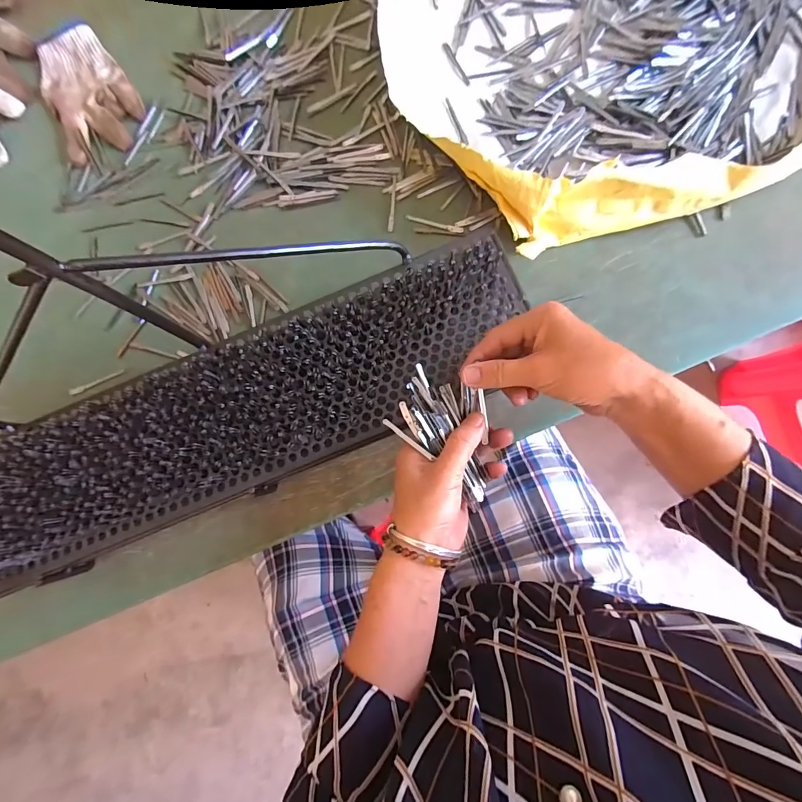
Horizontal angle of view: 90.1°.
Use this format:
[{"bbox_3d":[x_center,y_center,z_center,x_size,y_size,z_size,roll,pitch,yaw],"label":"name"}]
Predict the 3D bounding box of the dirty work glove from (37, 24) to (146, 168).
[{"bbox_3d":[-0.392,-0.386,0.502,0.108,0.020,0.165,-26,82,1],"label":"dirty work glove"}]

